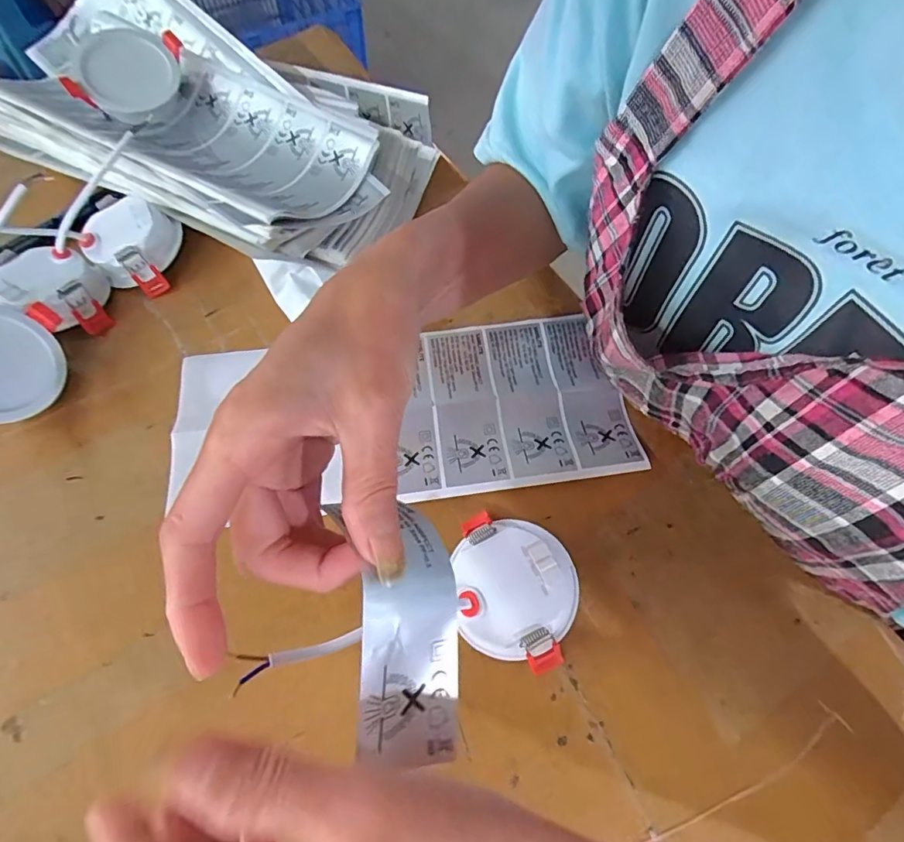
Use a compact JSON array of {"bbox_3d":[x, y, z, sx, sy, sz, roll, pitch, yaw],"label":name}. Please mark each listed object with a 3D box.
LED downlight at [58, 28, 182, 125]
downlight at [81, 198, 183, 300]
[{"bbox_3d":[-0.246,-0.268,0.389,0.068,0.021,0.080,26,70,-17],"label":"LED downlight"},{"bbox_3d":[-0.239,-0.132,0.377,0.069,0.035,0.057,32,67,14],"label":"downlight"}]

